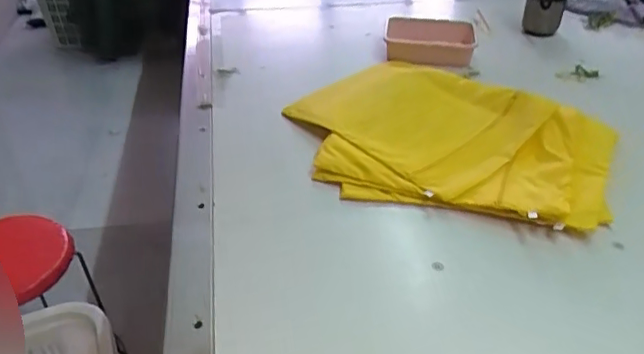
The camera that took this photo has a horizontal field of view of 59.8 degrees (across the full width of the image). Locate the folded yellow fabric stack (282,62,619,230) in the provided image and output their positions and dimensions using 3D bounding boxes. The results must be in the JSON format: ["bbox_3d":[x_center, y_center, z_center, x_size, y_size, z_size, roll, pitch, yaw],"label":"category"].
[{"bbox_3d":[0.179,-0.071,0.842,0.466,0.039,0.364,15,39,19],"label":"folded yellow fabric stack"}]

